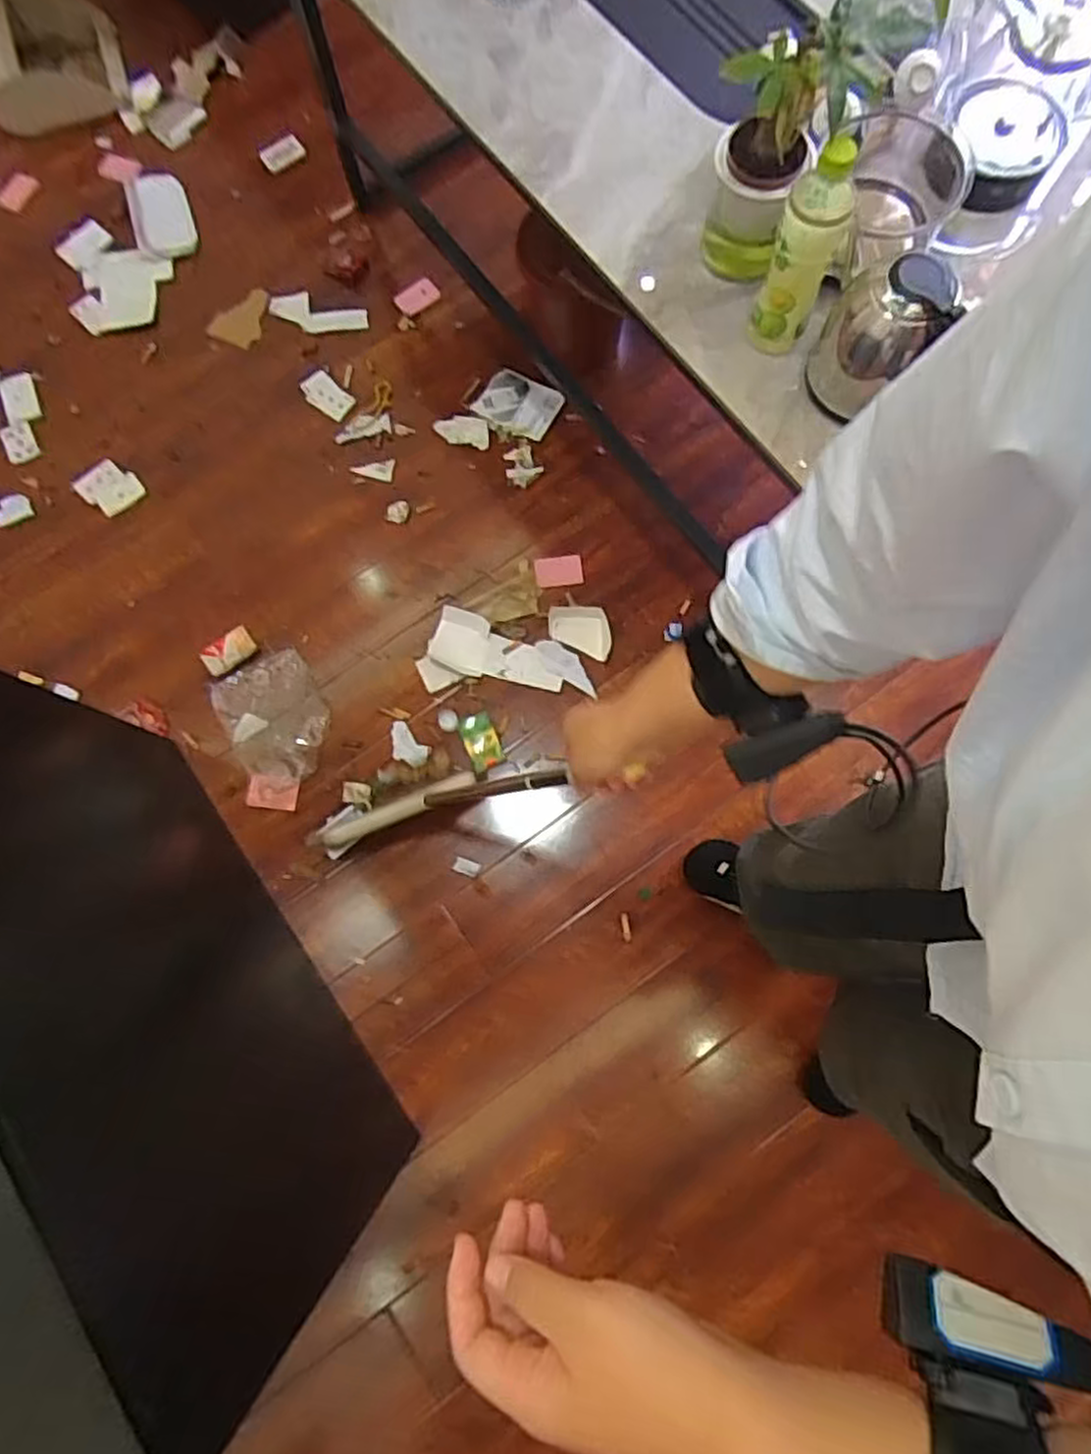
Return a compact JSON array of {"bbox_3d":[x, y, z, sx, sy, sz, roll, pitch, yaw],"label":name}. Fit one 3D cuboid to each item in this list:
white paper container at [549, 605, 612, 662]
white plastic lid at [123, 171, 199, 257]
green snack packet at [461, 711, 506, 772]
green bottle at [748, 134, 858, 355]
[{"bbox_3d":[0.062,-0.170,1.293,0.117,0.020,0.078,22,79,6],"label":"white paper container"},{"bbox_3d":[-0.766,-1.023,1.502,0.120,0.023,0.195,-16,77,-2],"label":"white plastic lid"},{"bbox_3d":[-0.108,0.022,1.254,0.057,0.014,0.094,-24,78,-4],"label":"green snack packet"},{"bbox_3d":[0.253,-0.468,0.745,0.059,0.199,0.053,19,79,6],"label":"green bottle"}]

